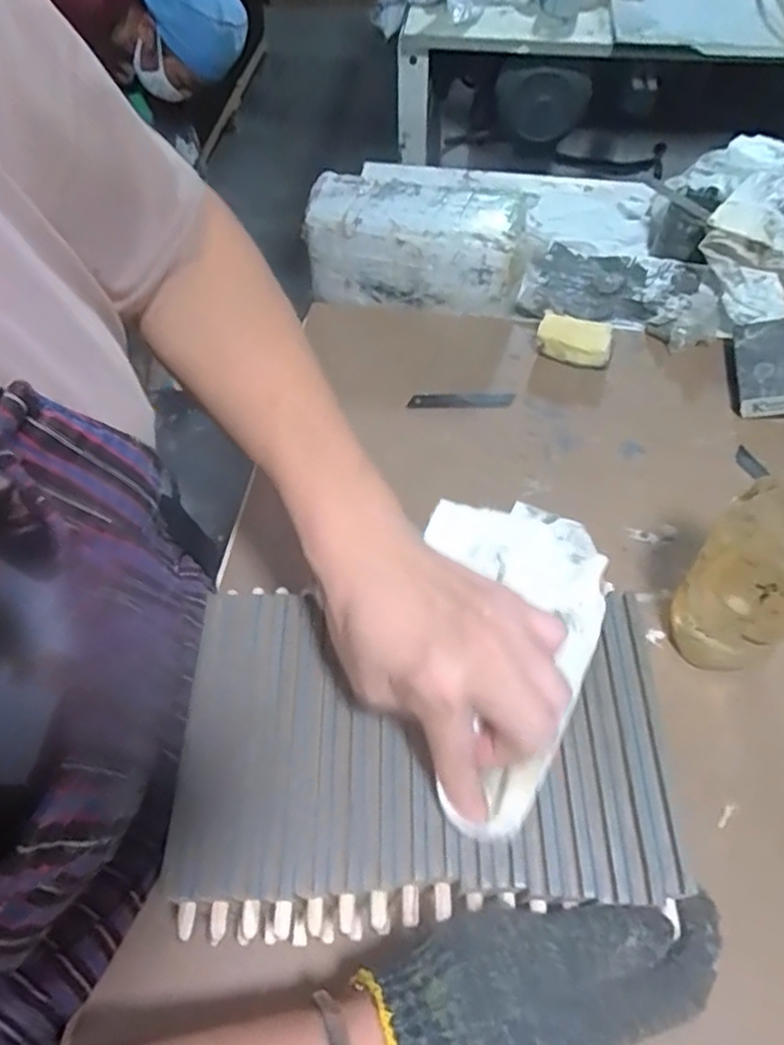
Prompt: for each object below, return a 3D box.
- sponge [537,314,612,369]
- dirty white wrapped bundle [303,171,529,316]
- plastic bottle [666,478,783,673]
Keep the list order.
[{"bbox_3d":[0.171,-0.170,0.643,0.066,0.034,0.035,11,58,9],"label":"sponge"},{"bbox_3d":[0.026,-0.281,0.699,0.214,0.098,0.108,7,56,6],"label":"dirty white wrapped bundle"},{"bbox_3d":[0.220,0.030,0.406,0.058,0.212,0.057,16,58,12],"label":"plastic bottle"}]

